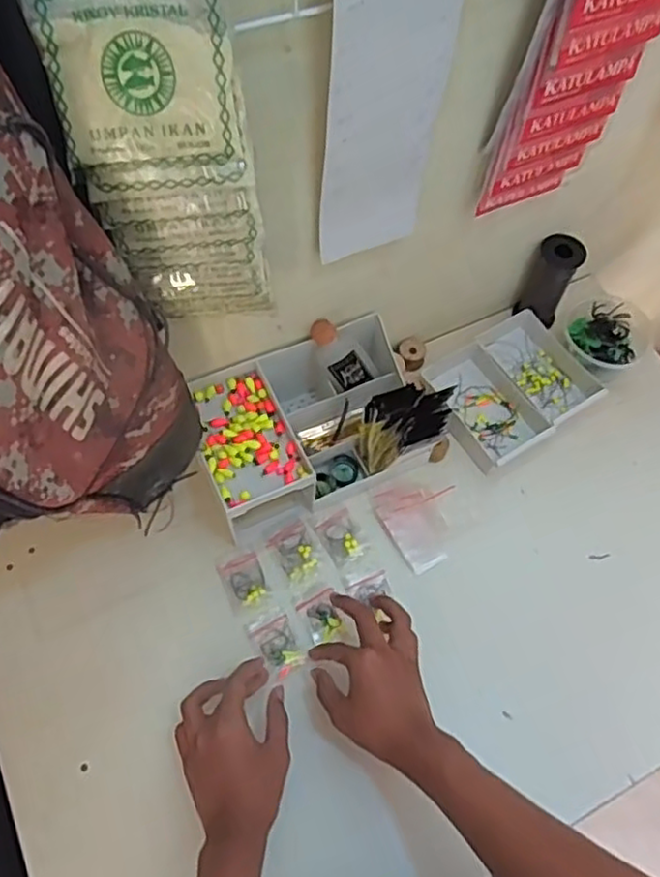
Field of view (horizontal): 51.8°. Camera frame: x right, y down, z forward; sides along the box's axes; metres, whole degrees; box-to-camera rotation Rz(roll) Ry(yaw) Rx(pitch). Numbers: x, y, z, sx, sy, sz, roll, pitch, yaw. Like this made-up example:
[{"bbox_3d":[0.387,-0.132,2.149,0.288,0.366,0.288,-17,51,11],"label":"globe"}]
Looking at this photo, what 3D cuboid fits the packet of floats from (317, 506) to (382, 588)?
[{"bbox_3d":[0.017,0.111,0.698,0.042,0.015,0.073,-25,66,-15],"label":"packet of floats"}]

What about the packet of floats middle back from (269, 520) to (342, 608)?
[{"bbox_3d":[-0.027,0.125,0.691,0.050,0.006,0.076,-20,65,-13],"label":"packet of floats middle back"}]

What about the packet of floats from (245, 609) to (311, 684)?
[{"bbox_3d":[-0.049,0.194,0.640,0.042,0.016,0.060,-23,65,-14],"label":"packet of floats"}]

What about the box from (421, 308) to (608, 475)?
[{"bbox_3d":[0.203,-0.059,0.787,0.180,0.034,0.150,-31,68,-18],"label":"box"}]

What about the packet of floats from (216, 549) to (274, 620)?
[{"bbox_3d":[-0.083,0.145,0.678,0.041,0.013,0.058,-20,65,-13],"label":"packet of floats"}]

